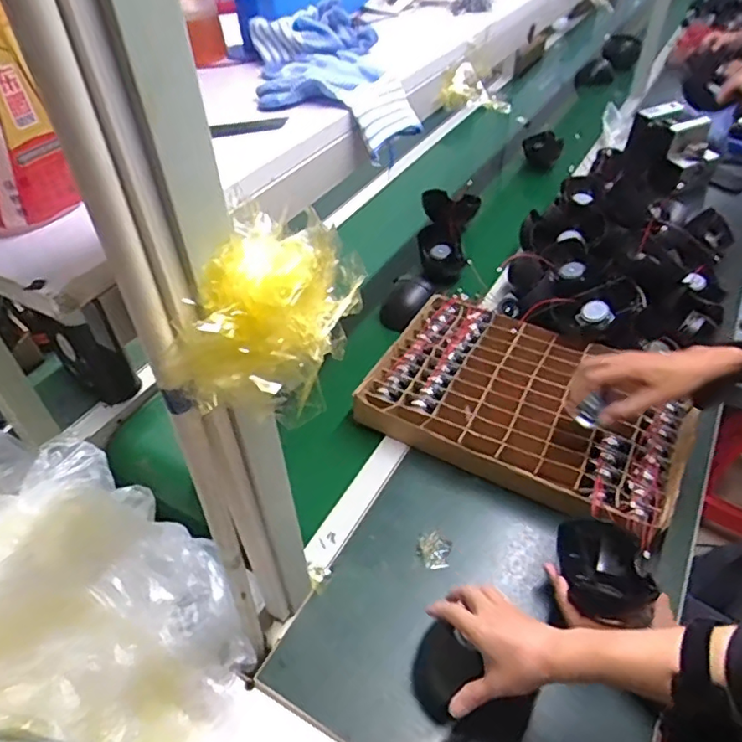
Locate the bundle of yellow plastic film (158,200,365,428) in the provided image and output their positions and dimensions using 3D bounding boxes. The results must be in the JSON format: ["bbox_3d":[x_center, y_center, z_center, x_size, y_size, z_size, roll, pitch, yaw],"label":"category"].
[{"bbox_3d":[-0.060,-0.034,0.353,0.088,0.085,0.119,25,50,24],"label":"bundle of yellow plastic film"}]

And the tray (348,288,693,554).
[{"bbox_3d":[0.237,0.048,0.879,0.454,0.073,0.301,24,50,24],"label":"tray"}]

